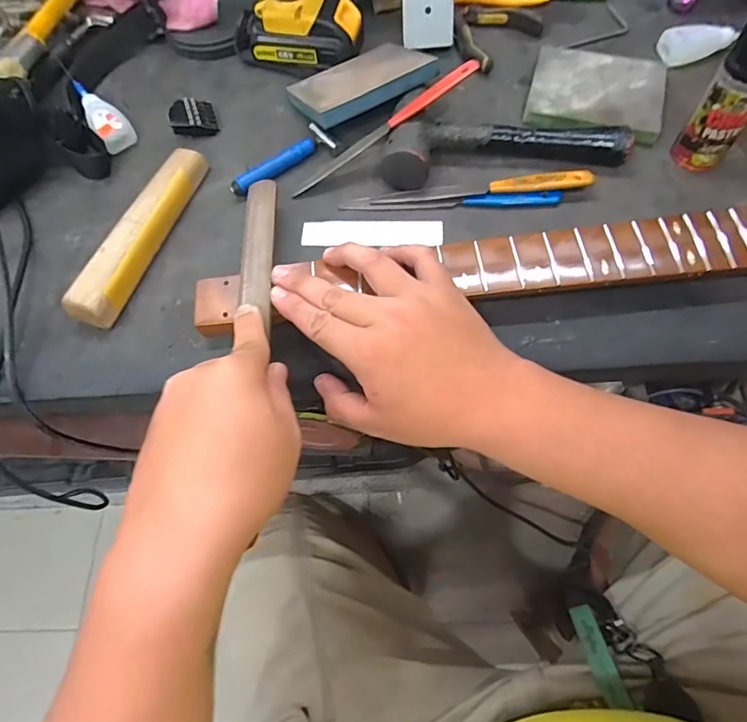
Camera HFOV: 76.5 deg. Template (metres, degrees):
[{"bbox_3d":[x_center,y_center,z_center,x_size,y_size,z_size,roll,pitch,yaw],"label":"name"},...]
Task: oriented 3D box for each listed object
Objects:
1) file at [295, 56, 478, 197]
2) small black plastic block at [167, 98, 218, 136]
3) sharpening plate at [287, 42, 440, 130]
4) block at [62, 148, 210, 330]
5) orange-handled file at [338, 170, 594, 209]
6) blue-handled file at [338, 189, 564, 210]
[{"bbox_3d":[0.007,-0.197,0.405,0.181,0.011,0.015,-31,68,15],"label":"file"},{"bbox_3d":[-0.174,-0.238,0.459,0.041,0.017,0.039,-11,68,-2],"label":"small black plastic block"},{"bbox_3d":[-0.017,-0.264,0.445,0.119,0.014,0.100,-31,53,-8],"label":"sharpening plate"},{"bbox_3d":[-0.196,-0.110,0.401,0.031,0.032,0.182,16,69,9],"label":"block"},{"bbox_3d":[0.079,-0.145,0.406,0.209,0.018,0.018,-5,68,1],"label":"orange-handled file"},{"bbox_3d":[0.067,-0.140,0.409,0.187,0.013,0.016,2,68,3],"label":"blue-handled file"}]

